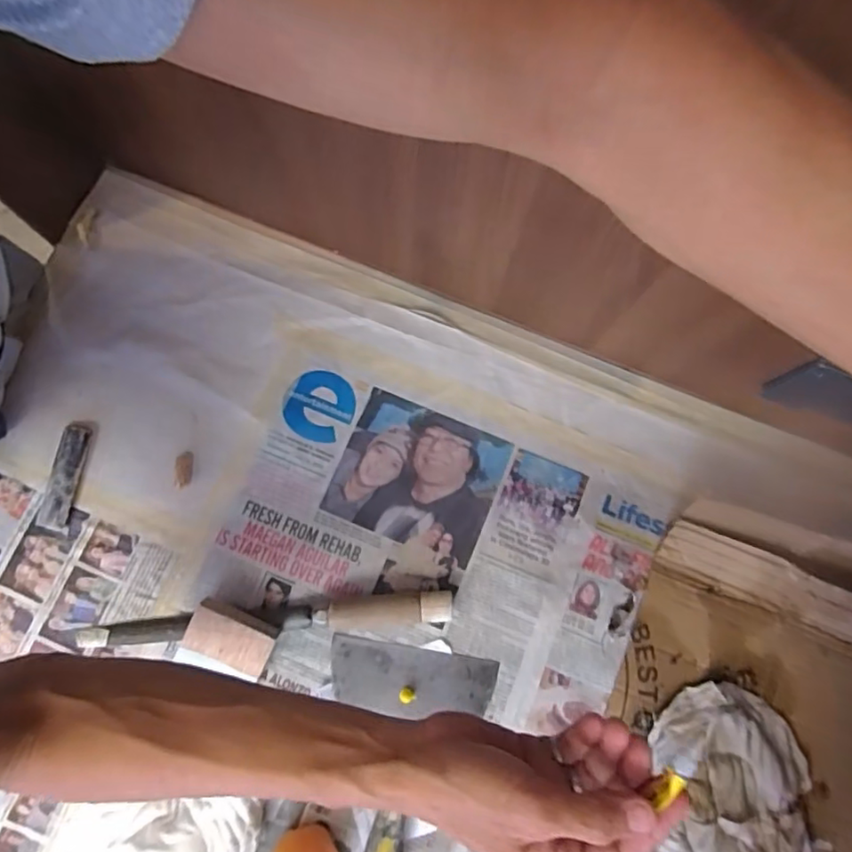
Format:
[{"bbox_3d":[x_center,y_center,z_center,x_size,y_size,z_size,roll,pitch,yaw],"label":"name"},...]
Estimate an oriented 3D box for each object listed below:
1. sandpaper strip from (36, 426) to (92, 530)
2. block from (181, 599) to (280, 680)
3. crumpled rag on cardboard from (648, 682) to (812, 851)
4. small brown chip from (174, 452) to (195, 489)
[{"bbox_3d":[-0.326,0.047,0.531,0.027,0.009,0.092,14,79,2],"label":"sandpaper strip"},{"bbox_3d":[-0.162,0.177,0.496,0.070,0.029,0.040,22,79,3],"label":"block"},{"bbox_3d":[0.240,0.308,0.472,0.139,0.032,0.178,17,79,2],"label":"crumpled rag on cardboard"},{"bbox_3d":[-0.222,0.040,0.537,0.016,0.004,0.031,5,79,0],"label":"small brown chip"}]

